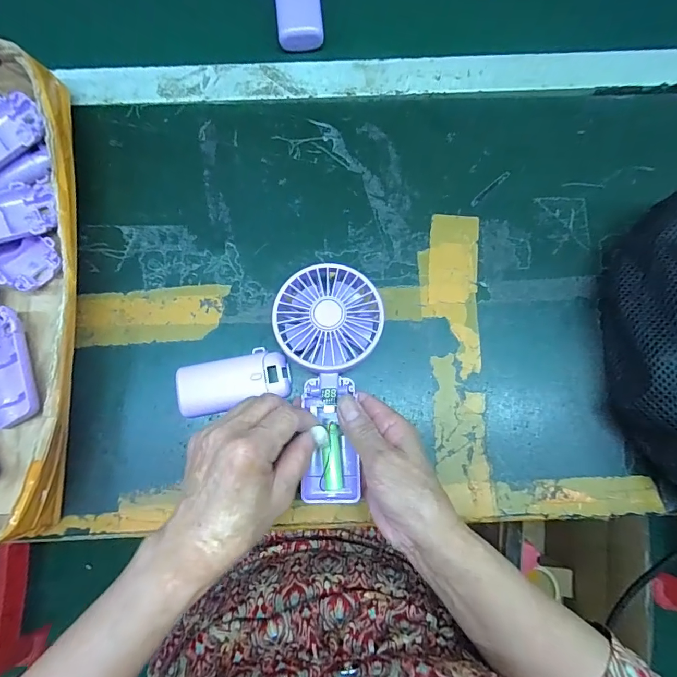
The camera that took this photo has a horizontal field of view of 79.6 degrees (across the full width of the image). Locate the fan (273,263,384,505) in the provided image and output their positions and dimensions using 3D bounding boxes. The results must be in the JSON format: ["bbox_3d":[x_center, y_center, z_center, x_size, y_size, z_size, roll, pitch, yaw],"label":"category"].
[{"bbox_3d":[-0.008,0.034,0.328,0.080,0.042,0.180,0,82,-1],"label":"fan"}]

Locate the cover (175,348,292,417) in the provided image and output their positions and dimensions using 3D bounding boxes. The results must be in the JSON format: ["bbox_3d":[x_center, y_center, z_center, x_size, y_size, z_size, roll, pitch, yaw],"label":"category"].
[{"bbox_3d":[-0.088,0.036,0.343,0.093,0.018,0.042,-13,78,-4],"label":"cover"}]

